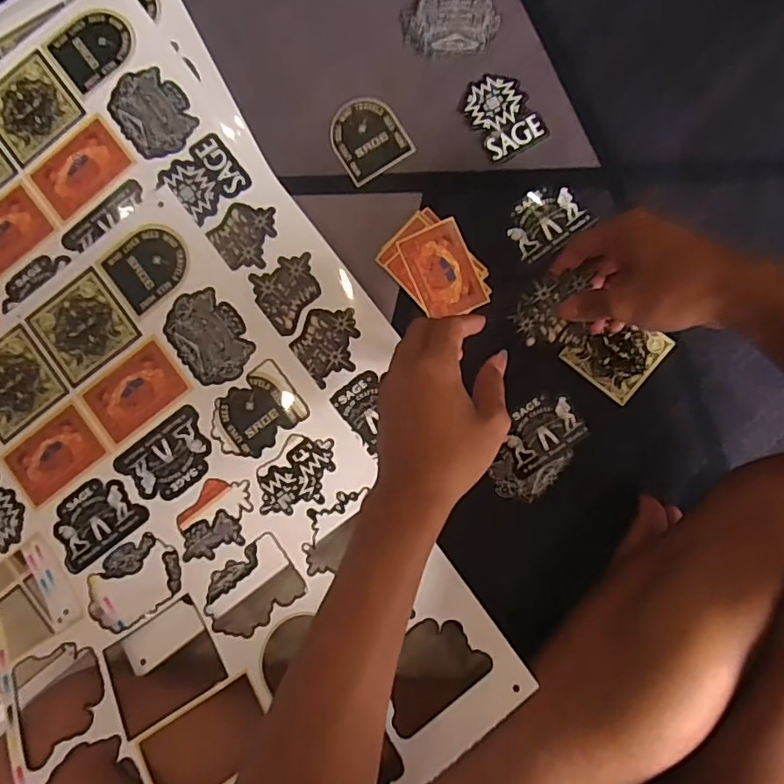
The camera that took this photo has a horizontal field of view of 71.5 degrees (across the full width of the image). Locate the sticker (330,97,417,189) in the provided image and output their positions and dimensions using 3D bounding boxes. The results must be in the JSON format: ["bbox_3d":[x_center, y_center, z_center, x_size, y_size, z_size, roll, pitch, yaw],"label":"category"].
[{"bbox_3d":[-0.023,-0.225,0.478,0.060,0.004,0.067,-30,86,3],"label":"sticker"}]

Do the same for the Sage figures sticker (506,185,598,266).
[{"bbox_3d":[0.130,-0.147,0.463,0.065,0.004,0.052,-31,86,3],"label":"Sage figures sticker"}]

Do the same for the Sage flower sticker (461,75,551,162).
[{"bbox_3d":[0.095,-0.239,0.468,0.054,0.004,0.072,-27,86,3],"label":"Sage flower sticker"}]

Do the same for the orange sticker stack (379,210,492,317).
[{"bbox_3d":[0.039,-0.105,0.466,0.067,0.004,0.093,-40,85,2],"label":"orange sticker stack"}]

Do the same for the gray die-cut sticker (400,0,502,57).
[{"bbox_3d":[0.051,-0.326,0.475,0.082,0.004,0.062,-2,88,4],"label":"gray die-cut sticker"}]

